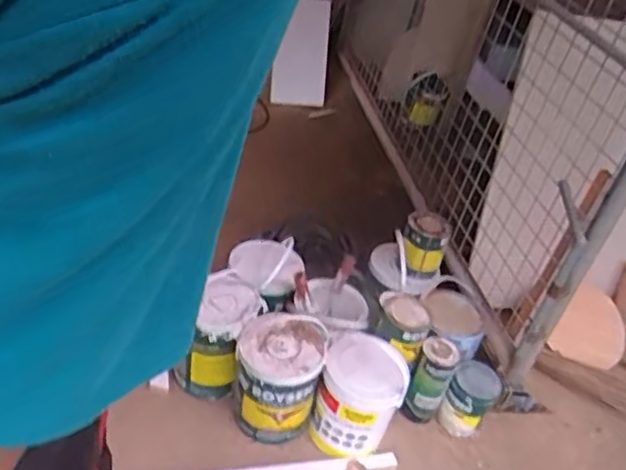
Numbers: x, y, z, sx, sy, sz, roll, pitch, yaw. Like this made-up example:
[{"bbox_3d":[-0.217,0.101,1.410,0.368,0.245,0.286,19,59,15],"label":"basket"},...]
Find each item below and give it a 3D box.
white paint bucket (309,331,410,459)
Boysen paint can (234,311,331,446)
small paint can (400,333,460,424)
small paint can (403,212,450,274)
[{"bbox_3d":[0.098,0.346,1.357,0.168,0.221,0.169,9,35,-7],"label":"white paint bucket"},{"bbox_3d":[-0.072,0.307,1.341,0.170,0.238,0.183,9,35,-7],"label":"Boysen paint can"},{"bbox_3d":[0.254,0.325,1.420,0.084,0.202,0.081,9,35,-7],"label":"small paint can"},{"bbox_3d":[0.263,0.022,1.537,0.096,0.134,0.088,14,35,0],"label":"small paint can"}]

